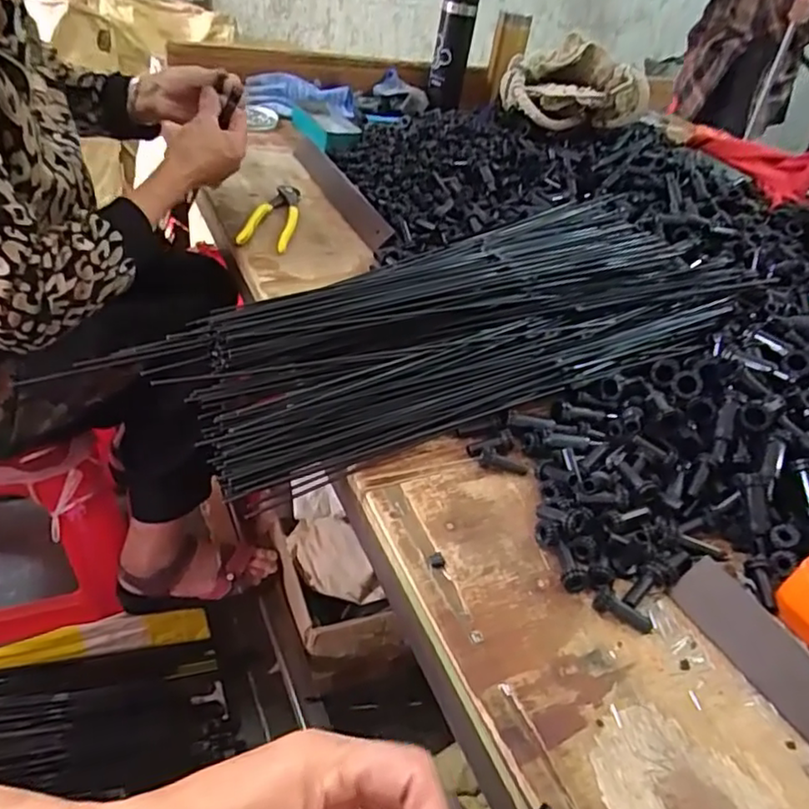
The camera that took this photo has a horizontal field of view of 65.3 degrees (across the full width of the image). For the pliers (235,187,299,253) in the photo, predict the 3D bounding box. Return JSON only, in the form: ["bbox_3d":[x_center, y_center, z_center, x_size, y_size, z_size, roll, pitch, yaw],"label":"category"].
[{"bbox_3d":[-0.165,-0.237,0.793,0.059,0.012,0.165,8,40,-4],"label":"pliers"}]

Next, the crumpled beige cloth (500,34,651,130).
[{"bbox_3d":[0.297,-0.552,1.097,0.232,0.113,0.108,5,41,-8],"label":"crumpled beige cloth"}]

